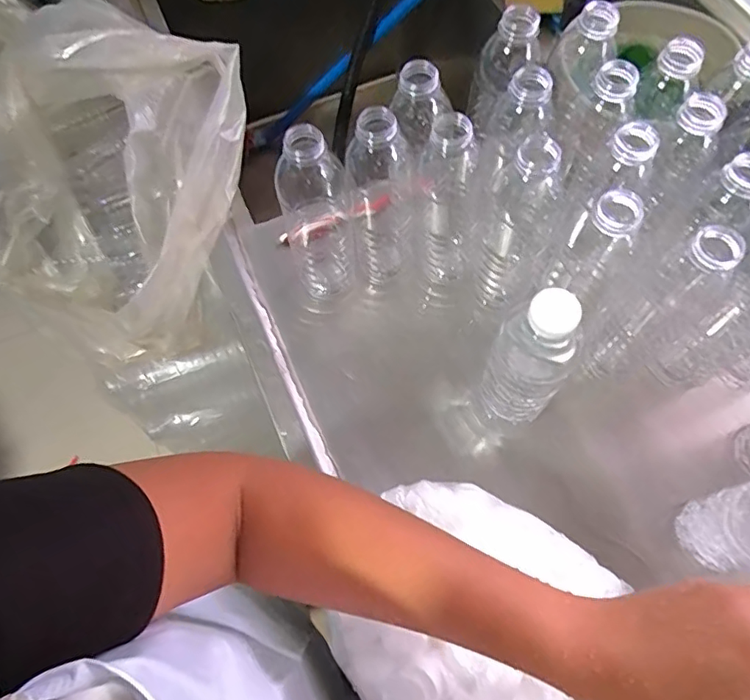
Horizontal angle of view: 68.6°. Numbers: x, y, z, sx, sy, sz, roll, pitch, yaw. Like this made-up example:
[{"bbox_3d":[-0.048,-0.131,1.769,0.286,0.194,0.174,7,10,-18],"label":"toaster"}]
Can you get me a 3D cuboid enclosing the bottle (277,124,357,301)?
[{"bbox_3d":[-0.051,-0.126,0.507,0.058,0.204,0.067,-8,67,-3],"label":"bottle"}]

